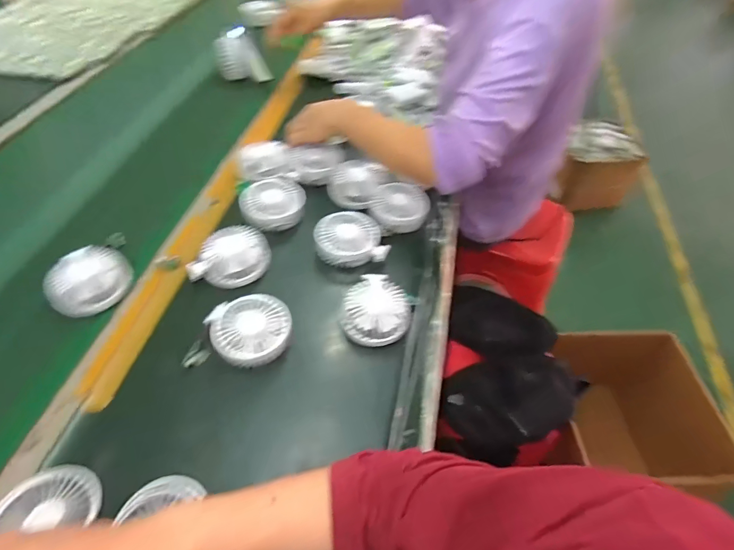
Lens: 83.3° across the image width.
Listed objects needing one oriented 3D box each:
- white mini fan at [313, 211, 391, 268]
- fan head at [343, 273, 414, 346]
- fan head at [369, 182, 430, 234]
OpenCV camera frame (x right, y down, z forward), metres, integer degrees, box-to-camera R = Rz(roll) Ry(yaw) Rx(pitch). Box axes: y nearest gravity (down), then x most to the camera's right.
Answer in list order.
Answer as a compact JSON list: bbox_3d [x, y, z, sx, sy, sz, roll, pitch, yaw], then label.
[{"bbox_3d":[-0.027,-0.057,0.634,0.103,0.027,0.091,-9,52,-12],"label":"white mini fan"},{"bbox_3d":[0.015,0.040,0.558,0.087,0.037,0.106,7,51,1],"label":"fan head"},{"bbox_3d":[0.055,-0.115,0.688,0.091,0.042,0.084,10,51,4],"label":"fan head"}]

